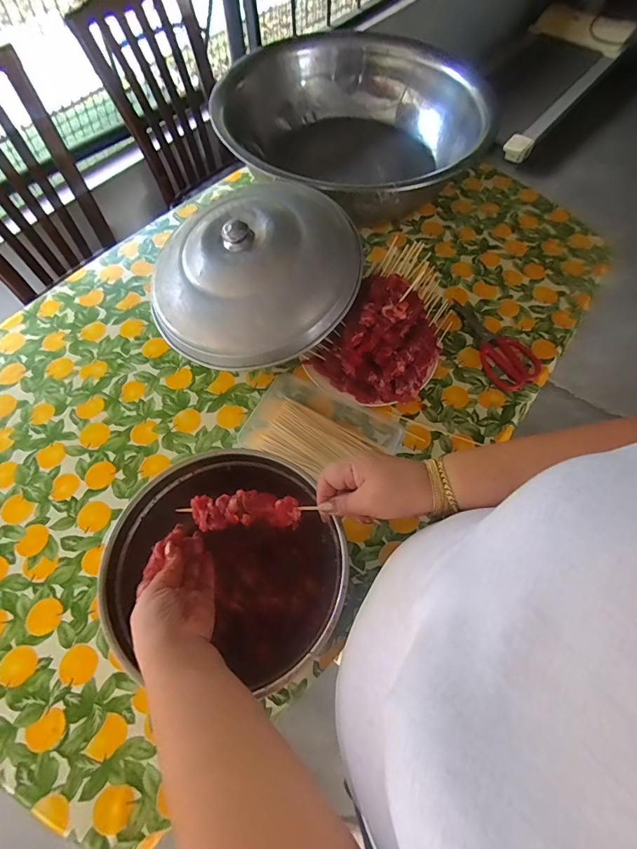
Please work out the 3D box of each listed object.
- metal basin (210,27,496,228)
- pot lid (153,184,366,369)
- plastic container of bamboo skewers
[{"bbox_3d":[0.076,-0.659,0.956,0.594,0.180,0.538,-41,70,-19],"label":"metal basin"},{"bbox_3d":[-0.098,-0.253,0.677,0.352,0.112,0.299,-27,66,-13],"label":"pot lid"},{"bbox_3d":[0.004,0.008,0.689,0.243,0.042,0.156,22,65,10],"label":"plastic container of bamboo skewers"}]

